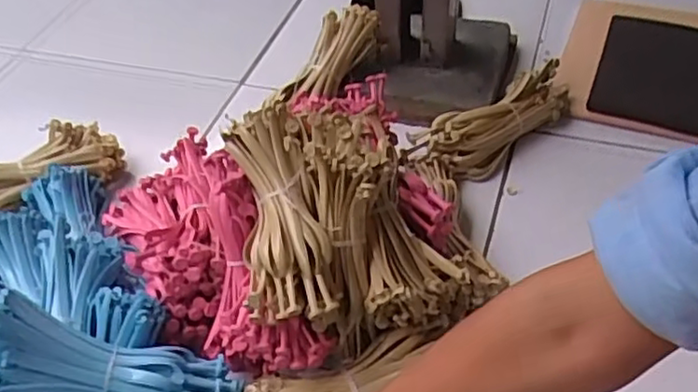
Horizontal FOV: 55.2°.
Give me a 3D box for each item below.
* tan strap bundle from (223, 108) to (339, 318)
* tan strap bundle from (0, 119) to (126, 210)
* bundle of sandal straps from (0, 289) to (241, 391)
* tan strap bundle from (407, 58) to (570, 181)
[{"bbox_3d":[-0.064,0.014,0.604,0.077,0.043,0.199,-10,69,-4],"label":"tan strap bundle"},{"bbox_3d":[-0.402,-0.028,0.828,0.232,0.049,0.086,-25,50,-17],"label":"tan strap bundle"},{"bbox_3d":[-0.200,0.146,0.580,0.215,0.059,0.098,18,44,-19],"label":"bundle of sandal straps"},{"bbox_3d":[0.189,-0.085,0.842,0.232,0.075,0.075,-27,51,-19],"label":"tan strap bundle"}]

